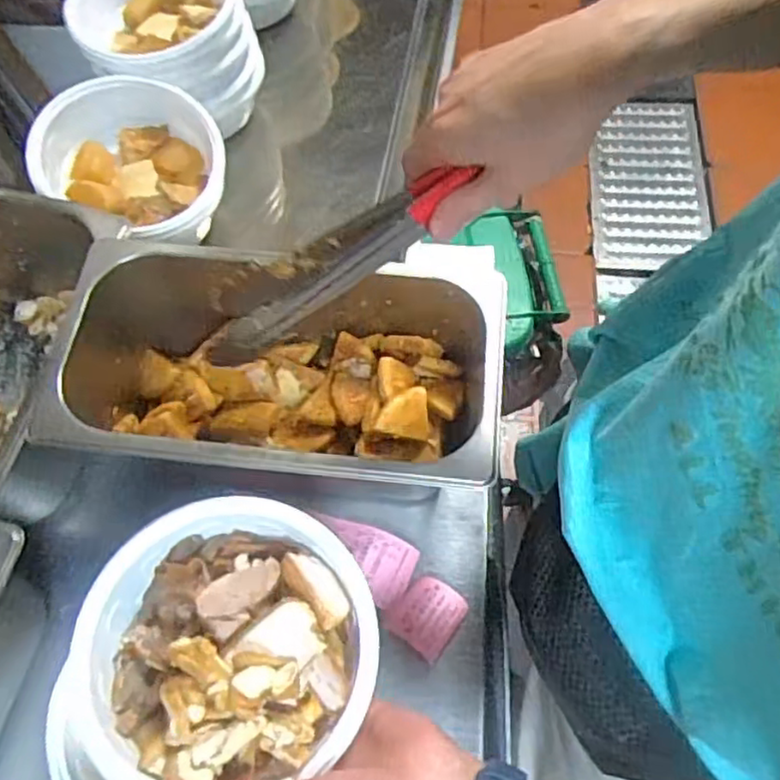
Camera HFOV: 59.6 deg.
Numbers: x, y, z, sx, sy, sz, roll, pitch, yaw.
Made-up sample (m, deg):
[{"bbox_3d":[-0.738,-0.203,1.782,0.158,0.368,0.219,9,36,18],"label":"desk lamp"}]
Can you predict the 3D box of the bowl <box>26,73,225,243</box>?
[{"bbox_3d":[-0.248,-0.228,0.656,0.155,0.090,0.134,12,66,8],"label":"bowl"}]

